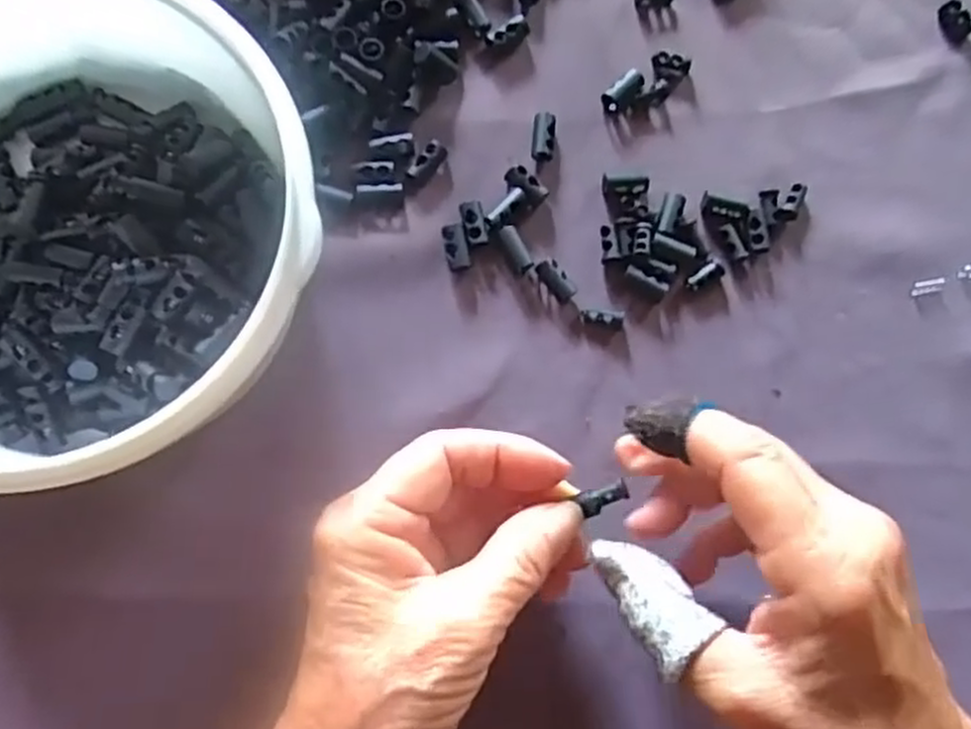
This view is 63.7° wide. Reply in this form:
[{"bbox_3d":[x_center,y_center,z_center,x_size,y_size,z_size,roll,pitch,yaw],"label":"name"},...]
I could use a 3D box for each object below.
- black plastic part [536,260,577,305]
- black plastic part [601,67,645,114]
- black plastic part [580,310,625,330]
[{"bbox_3d":[0.028,-0.033,0.312,0.008,0.006,0.018,-33,87,-9],"label":"black plastic part"},{"bbox_3d":[0.058,-0.114,0.327,0.020,0.009,0.009,-43,89,-10],"label":"black plastic part"},{"bbox_3d":[0.047,-0.018,0.312,0.018,0.005,0.006,9,81,-5],"label":"black plastic part"}]

